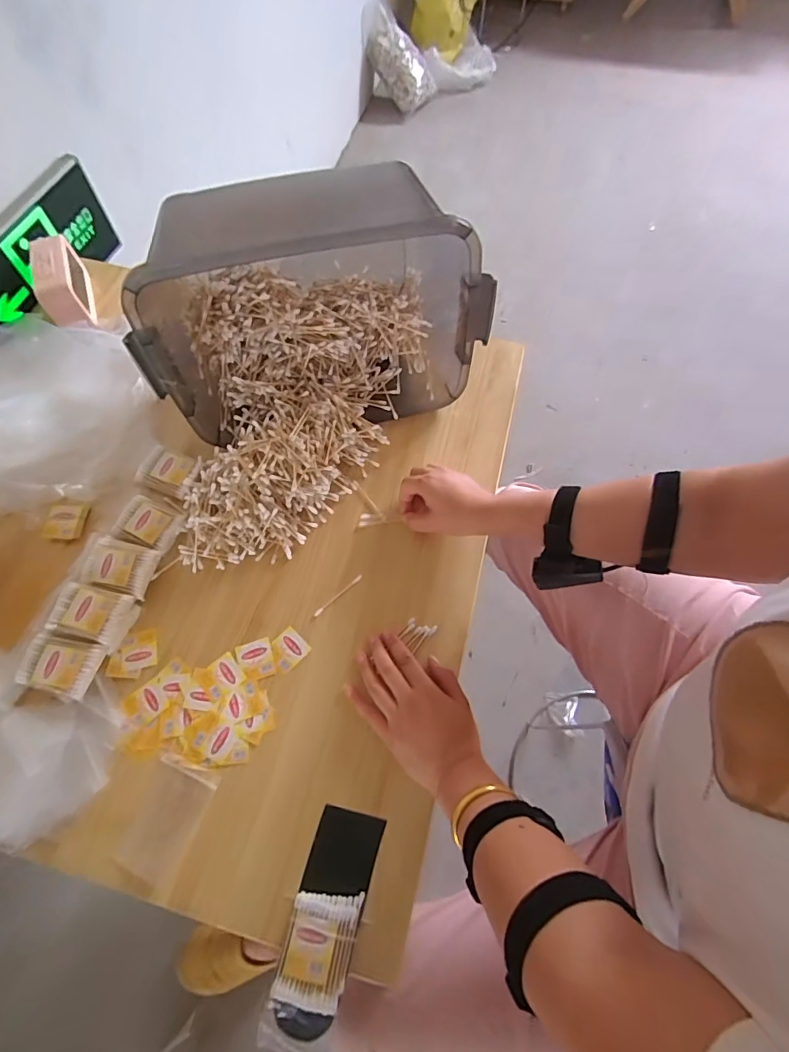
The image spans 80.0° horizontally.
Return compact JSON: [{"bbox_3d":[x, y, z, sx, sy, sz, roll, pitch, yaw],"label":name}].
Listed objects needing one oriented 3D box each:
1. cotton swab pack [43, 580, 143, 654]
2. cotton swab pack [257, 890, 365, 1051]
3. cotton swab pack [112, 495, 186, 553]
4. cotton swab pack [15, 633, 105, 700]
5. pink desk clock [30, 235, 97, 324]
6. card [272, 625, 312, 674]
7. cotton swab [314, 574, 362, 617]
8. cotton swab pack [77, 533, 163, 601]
[{"bbox_3d":[-0.336,0.102,0.528,0.080,0.042,0.060,13,65,7],"label":"cotton swab pack"},{"bbox_3d":[-0.072,0.387,0.407,0.061,0.019,0.115,13,65,7],"label":"cotton swab pack"},{"bbox_3d":[-0.303,-0.004,0.580,0.078,0.019,0.056,19,66,10],"label":"cotton swab pack"},{"bbox_3d":[-0.354,0.150,0.506,0.075,0.036,0.056,12,65,7],"label":"cotton swab pack"},{"bbox_3d":[-0.505,-0.368,0.718,0.058,0.069,0.161,-20,66,-8],"label":"pink desk clock"},{"bbox_3d":[-0.121,0.139,0.530,0.038,0.004,0.040,40,72,18],"label":"card"},{"bbox_3d":[-0.067,0.082,0.558,0.072,0.004,0.006,-40,70,-16],"label":"cotton swab"},{"bbox_3d":[-0.322,0.047,0.552,0.086,0.036,0.059,14,66,8],"label":"cotton swab pack"}]

